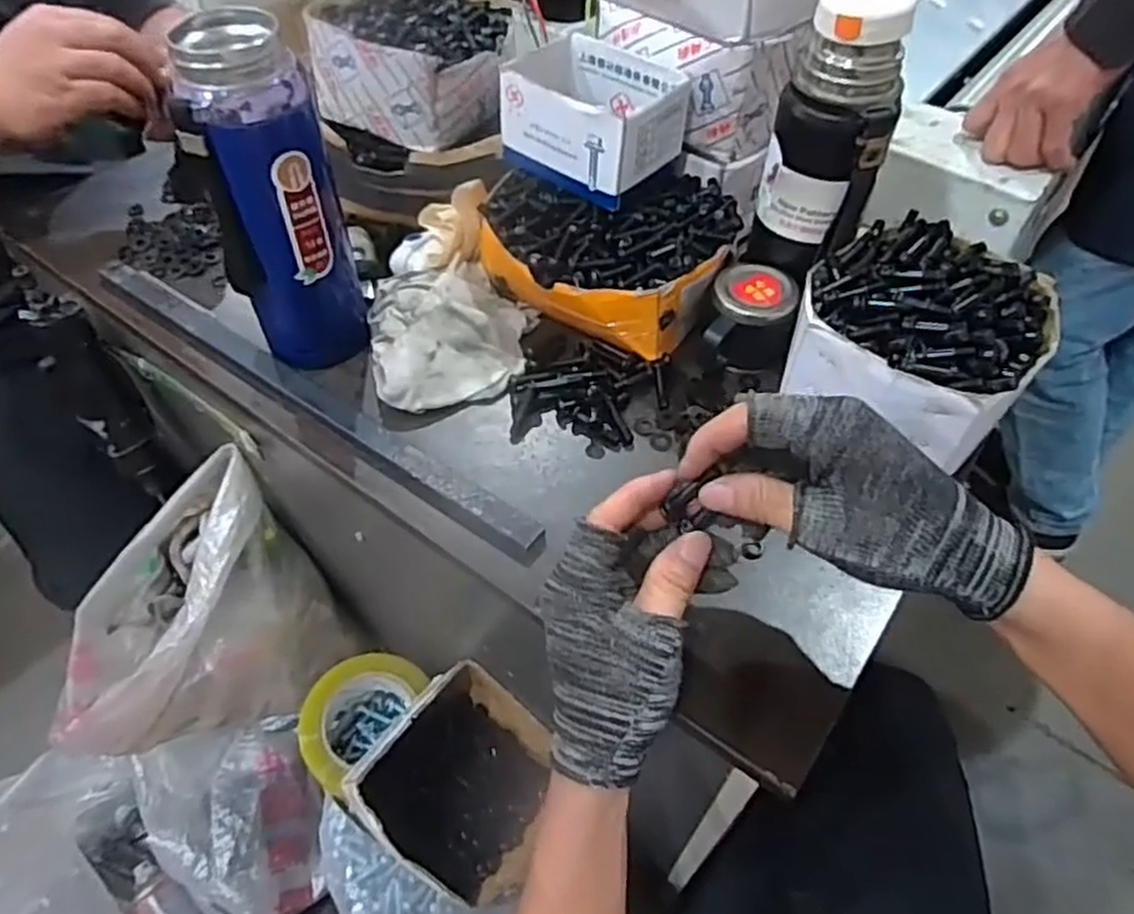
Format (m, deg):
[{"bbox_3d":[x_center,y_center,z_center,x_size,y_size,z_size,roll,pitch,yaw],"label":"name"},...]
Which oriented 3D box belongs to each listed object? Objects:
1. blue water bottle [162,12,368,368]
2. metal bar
[{"bbox_3d":[-0.190,-0.161,0.498,0.074,0.215,0.063,-5,52,-5],"label":"blue water bottle"},{"bbox_3d":[-0.199,-0.048,0.546,0.443,0.015,0.031,31,57,21],"label":"metal bar"}]

